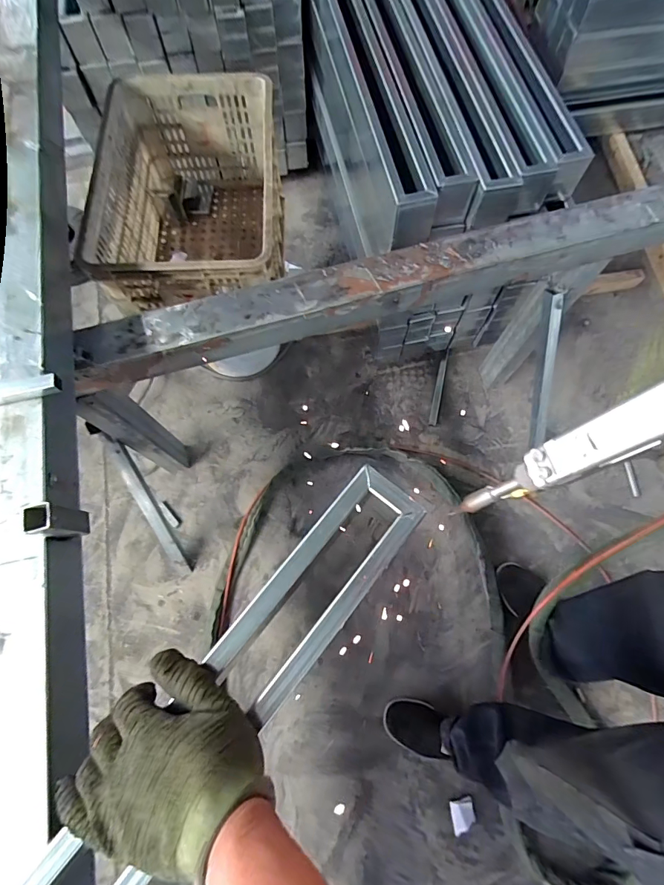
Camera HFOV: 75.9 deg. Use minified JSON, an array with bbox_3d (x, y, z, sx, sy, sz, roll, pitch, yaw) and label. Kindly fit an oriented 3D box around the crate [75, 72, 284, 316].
[{"bbox_3d":[-0.293,-0.504,0.949,0.341,0.279,0.507,-2,70,-1],"label":"crate"}]

